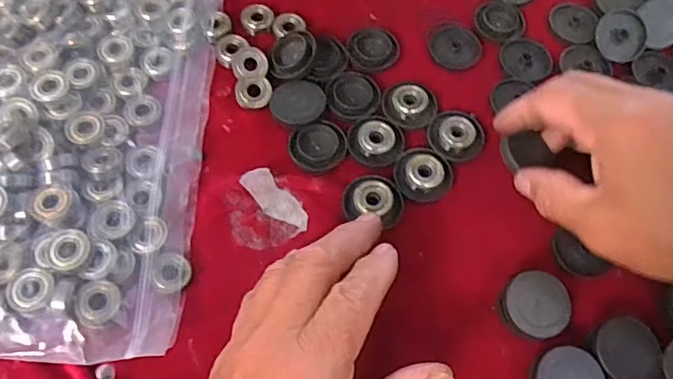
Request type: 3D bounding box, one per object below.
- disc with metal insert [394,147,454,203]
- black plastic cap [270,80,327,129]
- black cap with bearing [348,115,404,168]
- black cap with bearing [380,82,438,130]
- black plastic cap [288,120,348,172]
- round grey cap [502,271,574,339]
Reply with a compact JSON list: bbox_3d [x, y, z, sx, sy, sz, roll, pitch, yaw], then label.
[{"bbox_3d":[0.050,-0.009,0.312,0.033,0.008,0.029,10,65,2],"label":"disc with metal insert"},{"bbox_3d":[-0.023,-0.052,0.327,0.033,0.007,0.029,-21,67,-12],"label":"black plastic cap"},{"bbox_3d":[0.023,-0.030,0.322,0.032,0.012,0.031,1,65,-2],"label":"black cap with bearing"},{"bbox_3d":[0.044,-0.051,0.332,0.032,0.010,0.028,18,65,5],"label":"black cap with bearing"},{"bbox_3d":[-0.011,-0.025,0.319,0.033,0.005,0.029,-17,67,-11],"label":"black plastic cap"},{"bbox_3d":[0.101,0.060,0.280,0.032,0.016,0.032,-19,67,-12],"label":"round grey cap"}]

